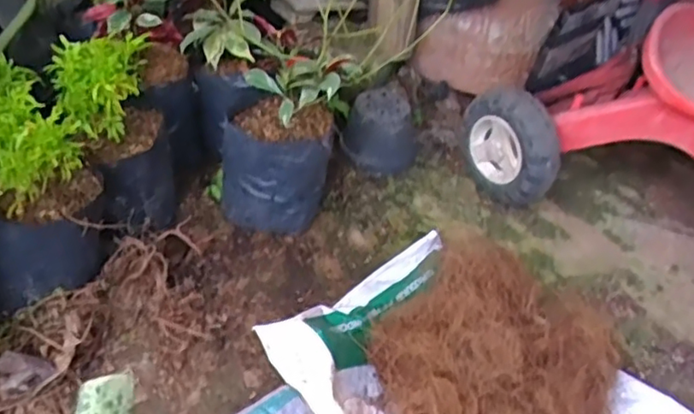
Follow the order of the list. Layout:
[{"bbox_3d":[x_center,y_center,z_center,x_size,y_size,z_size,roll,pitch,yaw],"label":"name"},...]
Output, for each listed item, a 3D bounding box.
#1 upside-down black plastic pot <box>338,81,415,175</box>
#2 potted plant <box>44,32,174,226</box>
[{"bbox_3d":[0.062,-0.128,1.063,0.109,0.112,0.110,3,35,-2],"label":"upside-down black plastic pot"},{"bbox_3d":[-0.296,-0.083,0.811,0.127,0.247,0.133,-9,38,-20],"label":"potted plant"}]

